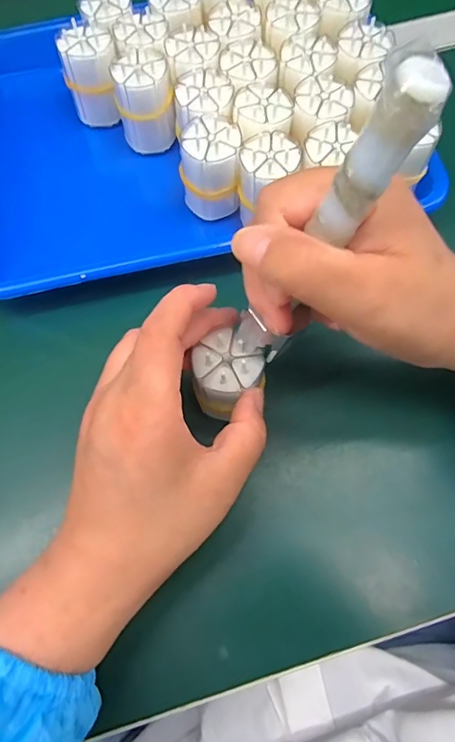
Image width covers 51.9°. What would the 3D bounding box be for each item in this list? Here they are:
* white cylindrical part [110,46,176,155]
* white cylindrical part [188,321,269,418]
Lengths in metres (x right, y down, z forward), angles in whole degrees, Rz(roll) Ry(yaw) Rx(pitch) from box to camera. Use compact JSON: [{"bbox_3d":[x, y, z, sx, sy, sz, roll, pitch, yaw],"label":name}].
[{"bbox_3d":[-0.060,-0.193,0.339,0.038,0.056,0.037,0,69,1],"label":"white cylindrical part"},{"bbox_3d":[0.000,0.000,0.250,0.039,0.022,0.039,-21,70,-7],"label":"white cylindrical part"}]

